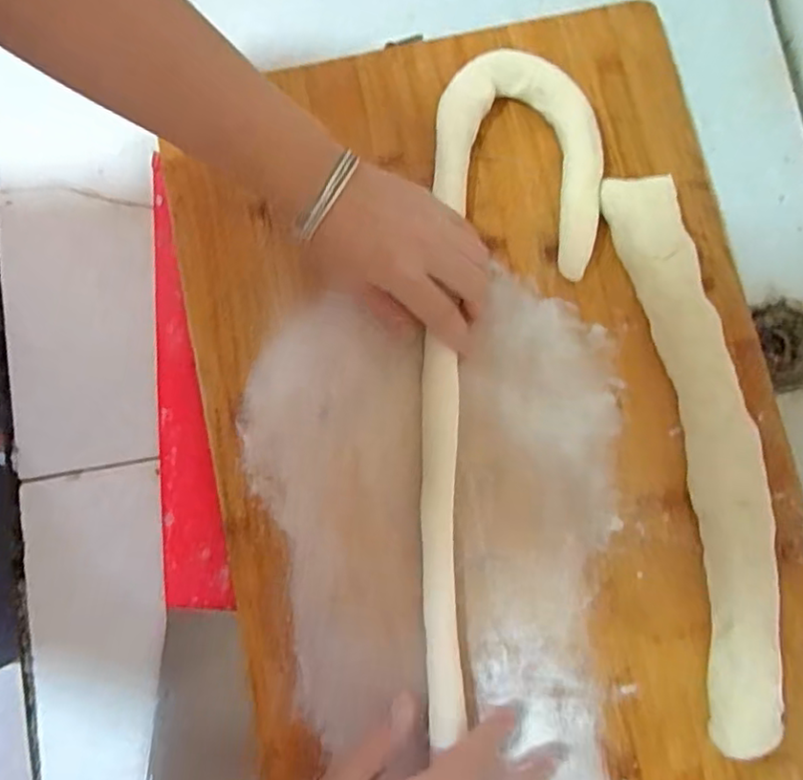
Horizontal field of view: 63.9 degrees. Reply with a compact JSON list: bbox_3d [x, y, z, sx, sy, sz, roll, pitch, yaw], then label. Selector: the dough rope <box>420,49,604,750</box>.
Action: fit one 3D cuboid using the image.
[{"bbox_3d":[0.052,-0.010,0.419,0.111,0.033,0.428,10,83,1],"label":"dough rope"}]

